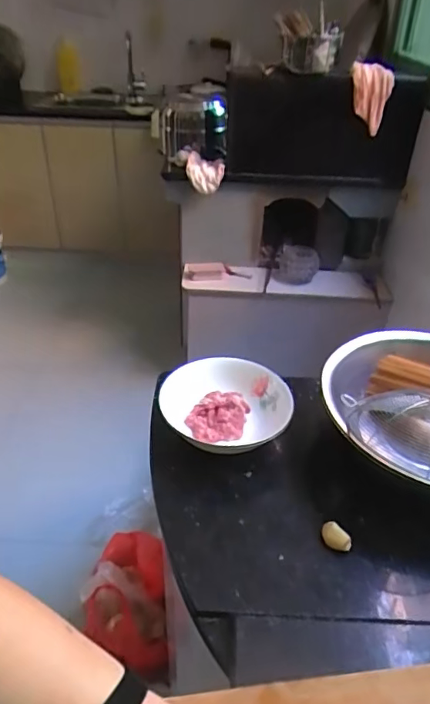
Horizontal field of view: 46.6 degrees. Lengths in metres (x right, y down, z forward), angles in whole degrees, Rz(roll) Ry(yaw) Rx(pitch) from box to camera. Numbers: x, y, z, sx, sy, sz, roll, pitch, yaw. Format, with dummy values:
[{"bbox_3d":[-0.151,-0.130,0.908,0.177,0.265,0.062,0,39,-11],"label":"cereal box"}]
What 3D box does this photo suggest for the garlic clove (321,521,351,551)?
[{"bbox_3d":[0.130,0.203,0.541,0.018,0.022,0.034,-25,44,-32],"label":"garlic clove"}]

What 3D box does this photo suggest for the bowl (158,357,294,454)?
[{"bbox_3d":[0.016,0.079,0.675,0.165,0.071,0.162,1,36,-1],"label":"bowl"}]

